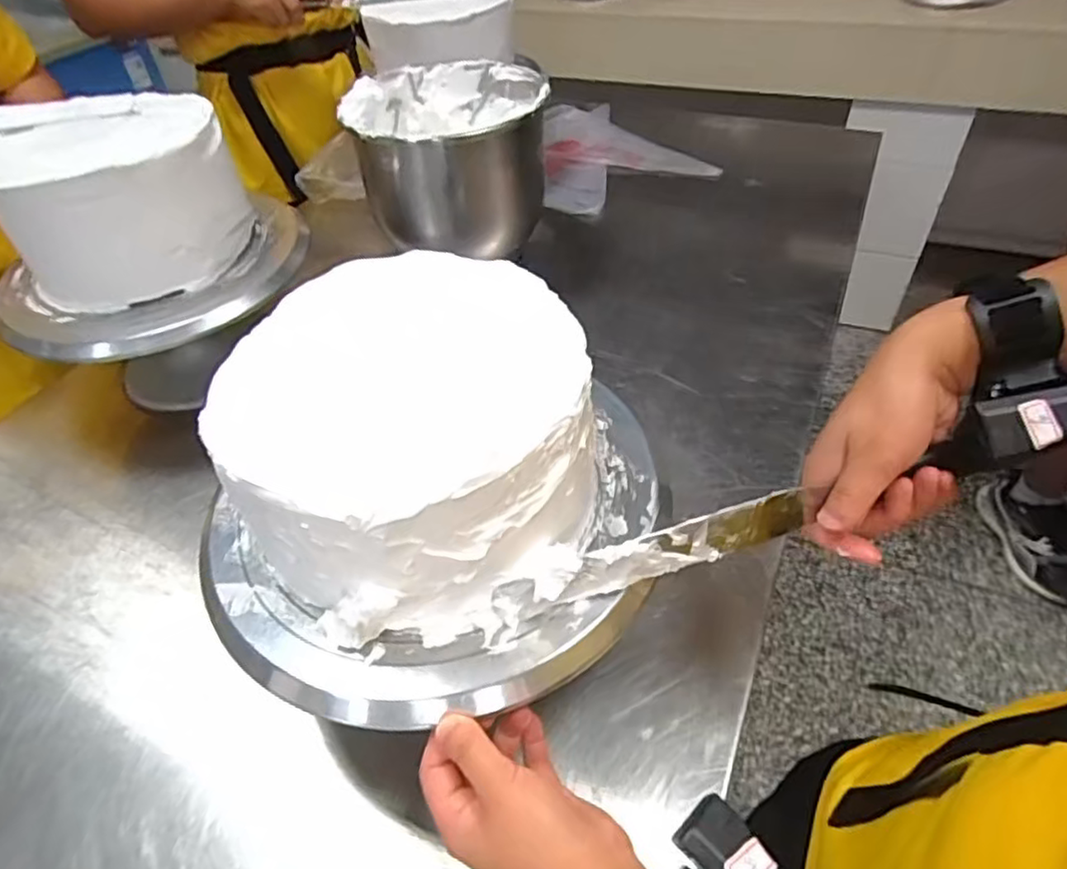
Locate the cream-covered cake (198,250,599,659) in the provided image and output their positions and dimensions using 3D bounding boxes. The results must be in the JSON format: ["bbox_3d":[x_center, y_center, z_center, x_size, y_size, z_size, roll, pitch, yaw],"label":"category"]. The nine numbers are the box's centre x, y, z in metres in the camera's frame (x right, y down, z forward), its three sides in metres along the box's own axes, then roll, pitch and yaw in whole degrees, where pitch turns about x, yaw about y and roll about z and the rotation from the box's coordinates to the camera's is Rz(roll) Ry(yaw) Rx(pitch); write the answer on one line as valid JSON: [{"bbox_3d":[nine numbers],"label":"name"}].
[{"bbox_3d":[-0.072,0.000,0.384,0.203,0.111,0.207,-5,46,-1],"label":"cream-covered cake"}]

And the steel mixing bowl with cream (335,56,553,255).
[{"bbox_3d":[-0.093,-0.307,0.770,0.201,0.184,0.190,-2,46,2],"label":"steel mixing bowl with cream"}]

